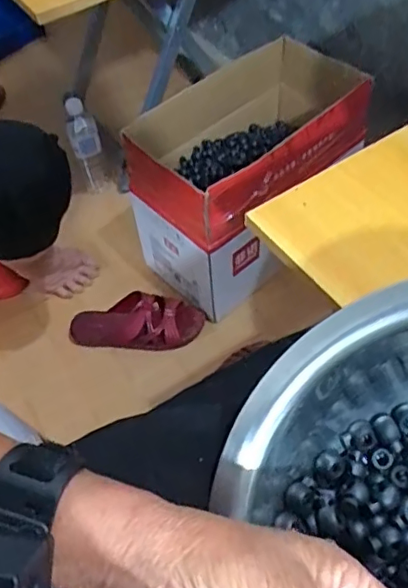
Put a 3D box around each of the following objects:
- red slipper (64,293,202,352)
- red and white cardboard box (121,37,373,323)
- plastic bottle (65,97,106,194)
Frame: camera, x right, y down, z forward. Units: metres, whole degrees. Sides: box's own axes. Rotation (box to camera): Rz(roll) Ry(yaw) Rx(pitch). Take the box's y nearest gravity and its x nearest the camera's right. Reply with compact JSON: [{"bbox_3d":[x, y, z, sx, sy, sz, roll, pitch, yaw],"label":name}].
[{"bbox_3d":[-0.121,0.053,1.004,0.236,0.058,0.090,2,53,6],"label":"red slipper"},{"bbox_3d":[0.087,-0.220,1.008,0.241,0.295,0.422,37,63,27],"label":"red and white cardboard box"},{"bbox_3d":[-0.248,-0.307,1.183,0.060,0.211,0.060,-19,54,-10],"label":"plastic bottle"}]

